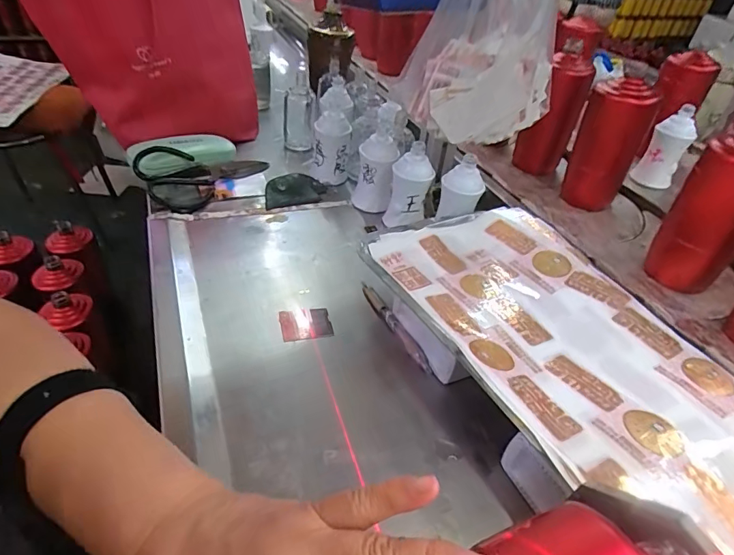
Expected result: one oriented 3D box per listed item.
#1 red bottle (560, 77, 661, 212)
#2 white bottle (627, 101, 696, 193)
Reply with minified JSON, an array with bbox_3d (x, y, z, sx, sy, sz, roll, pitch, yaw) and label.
[{"bbox_3d":[0.349,-0.192,0.650,0.084,0.175,0.089,22,42,22],"label":"red bottle"},{"bbox_3d":[0.457,-0.197,0.686,0.042,0.114,0.049,-16,42,-23],"label":"white bottle"}]

